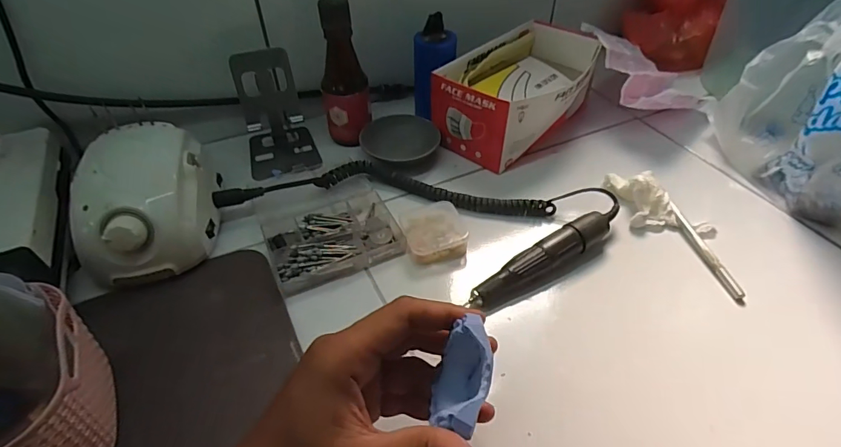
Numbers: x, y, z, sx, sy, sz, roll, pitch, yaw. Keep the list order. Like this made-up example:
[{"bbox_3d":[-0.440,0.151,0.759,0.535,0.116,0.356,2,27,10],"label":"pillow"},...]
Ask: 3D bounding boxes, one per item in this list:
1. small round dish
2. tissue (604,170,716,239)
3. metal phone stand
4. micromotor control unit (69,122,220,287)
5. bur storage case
[{"bbox_3d":[-0.025,-0.094,0.522,0.086,0.025,0.072,-33,53,-29],"label":"small round dish"},{"bbox_3d":[0.229,-0.019,0.444,0.109,0.036,0.048,34,54,31],"label":"tissue"},{"bbox_3d":[-0.162,-0.121,0.496,0.065,0.110,0.082,-13,46,-11],"label":"metal phone stand"},{"bbox_3d":[-0.246,-0.019,0.415,0.103,0.082,0.138,-8,45,-7],"label":"micromotor control unit"},{"bbox_3d":[-0.088,0.003,0.437,0.118,0.016,0.114,-20,47,-18],"label":"bur storage case"}]

